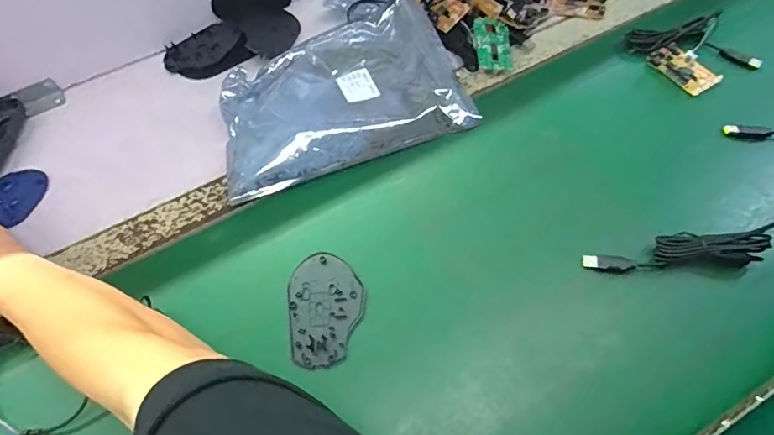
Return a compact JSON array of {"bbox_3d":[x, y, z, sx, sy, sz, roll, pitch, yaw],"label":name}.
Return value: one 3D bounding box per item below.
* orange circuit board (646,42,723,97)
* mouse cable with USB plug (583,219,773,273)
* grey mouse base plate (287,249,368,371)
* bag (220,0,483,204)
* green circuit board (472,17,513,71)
[{"bbox_3d":[0.370,-0.186,0.599,0.050,0.008,0.078,-33,65,-16],"label":"orange circuit board"},{"bbox_3d":[0.330,0.024,0.469,0.270,0.027,0.047,-14,62,-6],"label":"mouse cable with USB plug"},{"bbox_3d":[-0.057,0.088,0.463,0.070,0.015,0.107,-9,61,-3],"label":"grey mouse base plate"},{"bbox_3d":[-0.057,-0.143,0.567,0.286,0.036,0.183,-20,62,-9],"label":"bag"},{"bbox_3d":[0.134,-0.221,0.609,0.047,0.007,0.079,1,68,-13],"label":"green circuit board"}]

